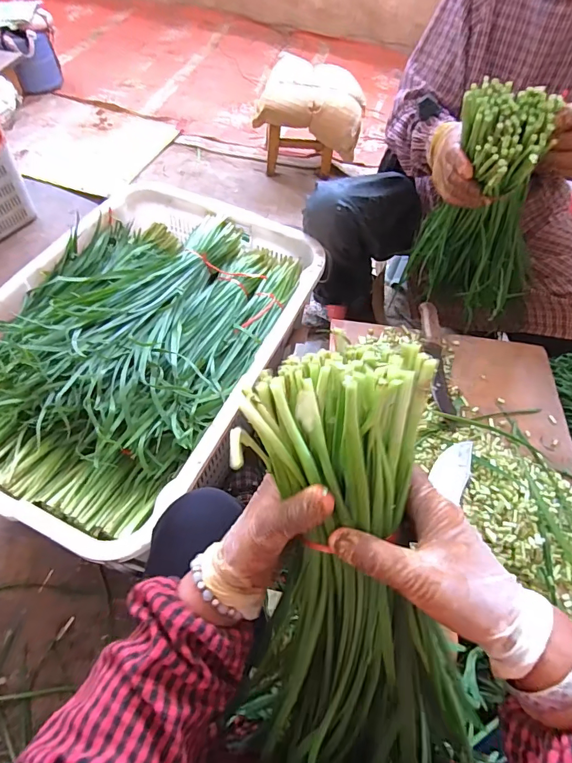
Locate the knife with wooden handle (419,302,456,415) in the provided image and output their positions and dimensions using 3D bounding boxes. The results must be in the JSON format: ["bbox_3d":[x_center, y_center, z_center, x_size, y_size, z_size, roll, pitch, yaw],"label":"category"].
[{"bbox_3d":[0.272,-0.049,0.759,0.041,0.023,0.226,4,58,-1],"label":"knife with wooden handle"}]

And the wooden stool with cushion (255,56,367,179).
[{"bbox_3d":[0.089,-0.882,1.447,0.330,0.284,0.335,10,58,2],"label":"wooden stool with cushion"}]

